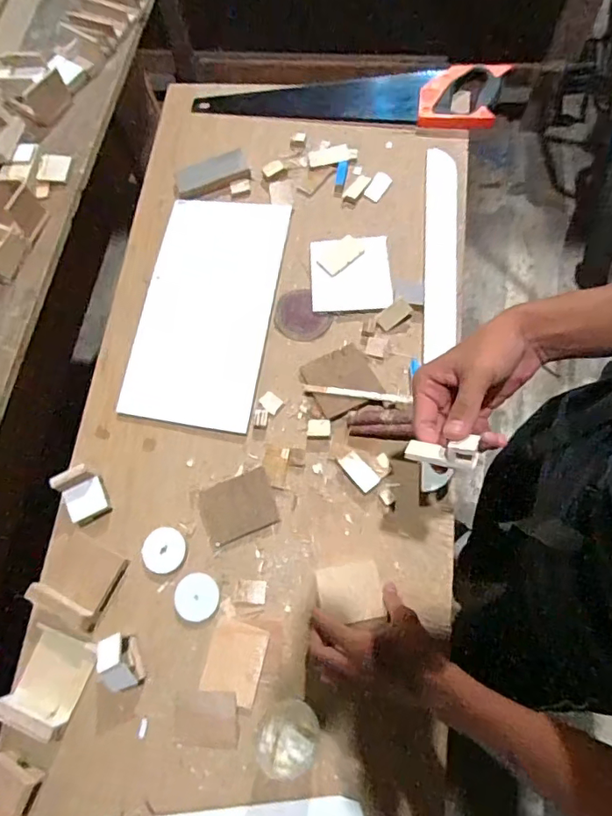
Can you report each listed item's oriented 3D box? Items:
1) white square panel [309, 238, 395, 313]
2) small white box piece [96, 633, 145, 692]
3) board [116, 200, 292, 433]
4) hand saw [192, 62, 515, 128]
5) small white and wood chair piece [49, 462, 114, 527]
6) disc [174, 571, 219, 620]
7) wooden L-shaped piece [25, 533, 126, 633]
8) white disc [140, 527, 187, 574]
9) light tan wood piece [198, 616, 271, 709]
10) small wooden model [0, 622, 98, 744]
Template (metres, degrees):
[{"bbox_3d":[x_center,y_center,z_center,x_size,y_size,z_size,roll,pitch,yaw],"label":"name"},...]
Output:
[{"bbox_3d":[0.066,-0.200,0.768,0.115,0.015,0.120,-3,72,5],"label":"white square panel"},{"bbox_3d":[-0.218,0.297,0.604,0.034,0.045,0.060,-18,72,0],"label":"small white box piece"},{"bbox_3d":[-0.144,-0.149,0.758,0.185,0.020,0.353,7,74,8],"label":"board"},{"bbox_3d":[0.059,-0.526,0.863,0.509,0.034,0.114,6,73,7],"label":"hand saw"},{"bbox_3d":[-0.294,0.114,0.671,0.054,0.040,0.066,-30,73,-3],"label":"small white and wood chair piece"},{"bbox_3d":[-0.136,0.235,0.644,0.055,0.004,0.054,-2,73,5],"label":"disc"},{"bbox_3d":[-0.286,0.212,0.646,0.093,0.025,0.094,23,76,12],"label":"wooden L-shaped piece"},{"bbox_3d":[-0.183,0.182,0.666,0.054,0.004,0.056,11,74,9],"label":"white disc"},{"bbox_3d":[-0.084,0.300,0.616,0.068,0.007,0.083,12,75,11],"label":"light tan wood piece"},{"bbox_3d":[-0.308,0.327,0.619,0.079,0.026,0.107,20,76,11],"label":"small wooden model"}]

